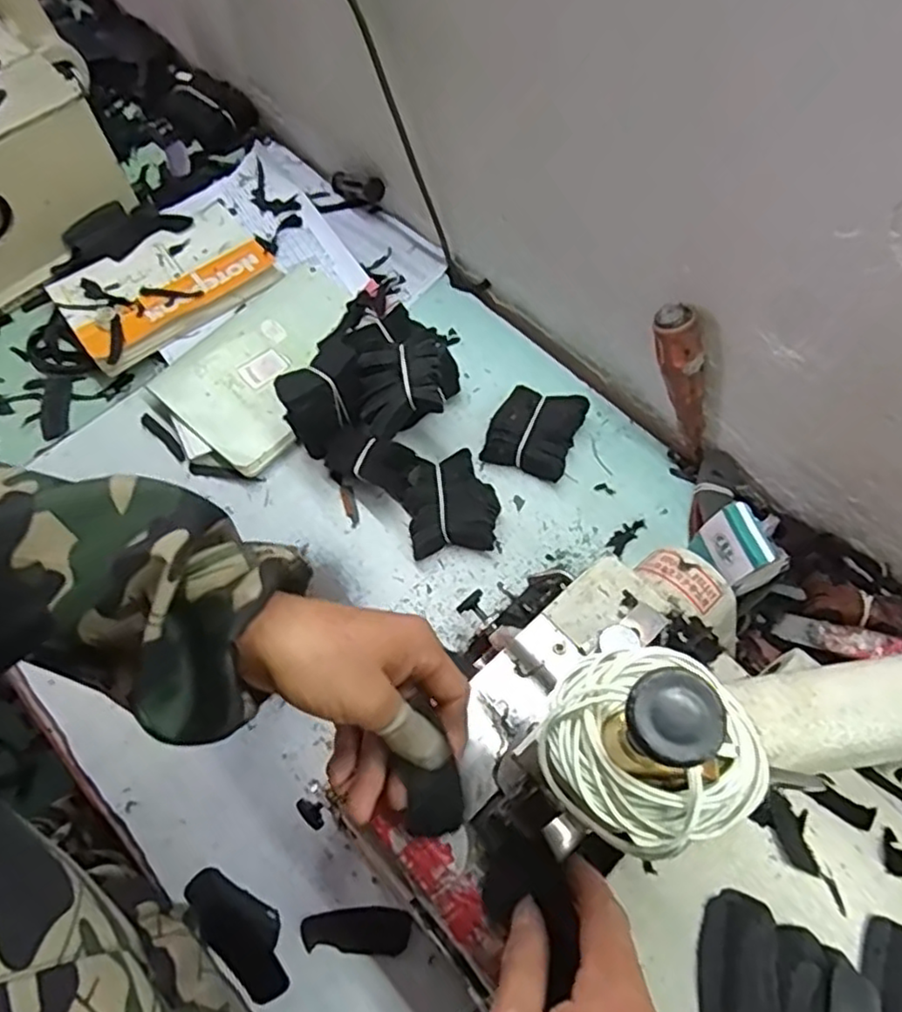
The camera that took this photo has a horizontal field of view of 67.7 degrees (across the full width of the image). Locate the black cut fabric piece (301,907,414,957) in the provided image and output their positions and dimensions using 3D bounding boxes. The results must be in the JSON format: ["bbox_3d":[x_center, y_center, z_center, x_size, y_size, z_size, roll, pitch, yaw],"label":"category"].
[{"bbox_3d":[-0.064,0.290,0.458,0.073,0.005,0.027,2,65,1],"label":"black cut fabric piece"}]

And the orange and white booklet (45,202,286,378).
[{"bbox_3d":[-0.289,-0.229,0.684,0.202,0.018,0.137,-36,67,-16],"label":"orange and white booklet"}]

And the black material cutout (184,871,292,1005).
[{"bbox_3d":[-0.142,0.288,0.457,0.093,0.004,0.040,41,71,17],"label":"black material cutout"}]

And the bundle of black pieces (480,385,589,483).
[{"bbox_3d":[0.075,-0.068,0.606,0.073,0.032,0.081,19,66,9],"label":"bundle of black pieces"}]

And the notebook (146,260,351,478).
[{"bbox_3d":[-0.168,-0.139,0.644,0.143,0.020,0.204,38,71,16],"label":"notebook"}]

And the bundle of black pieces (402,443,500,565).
[{"bbox_3d":[0.000,-0.003,0.578,0.076,0.032,0.086,-10,65,-4],"label":"bundle of black pieces"}]

